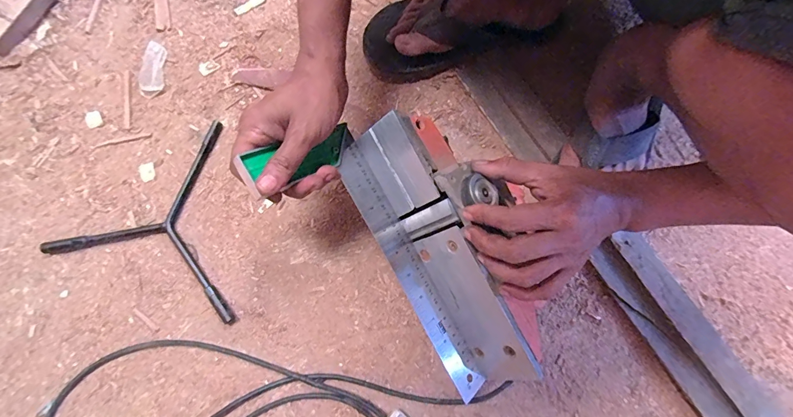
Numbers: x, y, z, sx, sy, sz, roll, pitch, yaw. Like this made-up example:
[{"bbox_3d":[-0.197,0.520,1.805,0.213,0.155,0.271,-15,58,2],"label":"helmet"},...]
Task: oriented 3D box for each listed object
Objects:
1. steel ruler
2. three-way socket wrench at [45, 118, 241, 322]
[{"bbox_3d":[0.014,0.062,0.392,0.035,0.007,0.269,-30,92,-32],"label":"steel ruler"},{"bbox_3d":[-0.313,0.025,0.473,0.211,0.020,0.245,-8,79,-2],"label":"three-way socket wrench"}]

